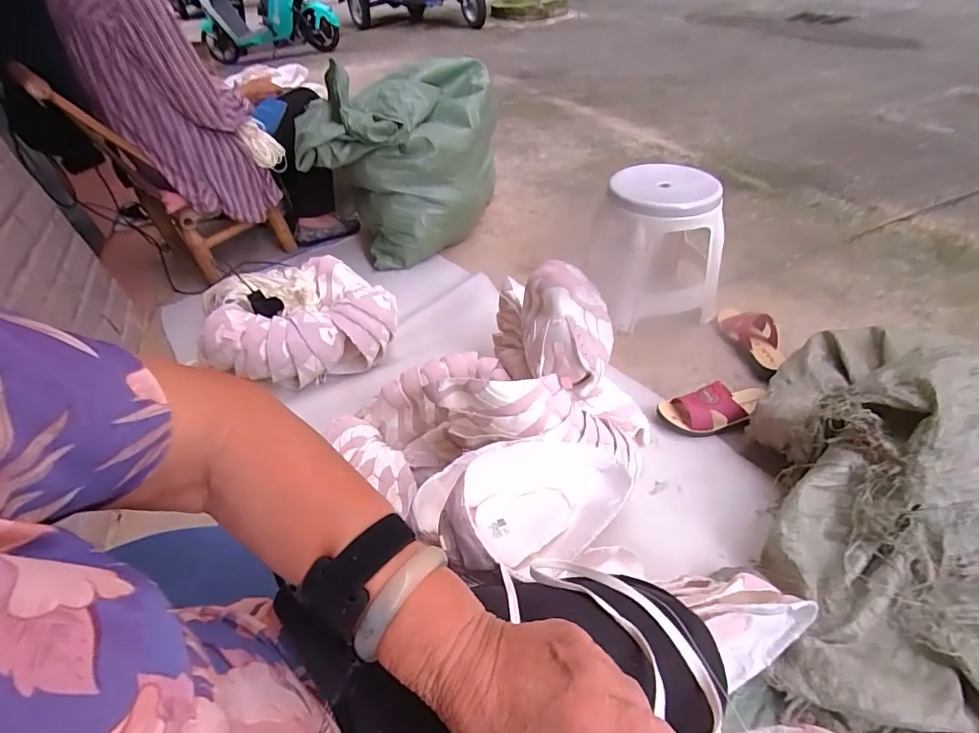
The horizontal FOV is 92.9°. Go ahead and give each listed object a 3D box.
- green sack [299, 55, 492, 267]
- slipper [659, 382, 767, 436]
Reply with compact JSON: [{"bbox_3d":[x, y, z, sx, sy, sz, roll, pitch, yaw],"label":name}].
[{"bbox_3d":[-0.234,-0.600,1.398,0.511,0.427,0.431,-9,44,1],"label":"green sack"},{"bbox_3d":[0.438,0.076,0.899,0.201,0.076,0.083,-10,44,-1],"label":"slipper"}]

